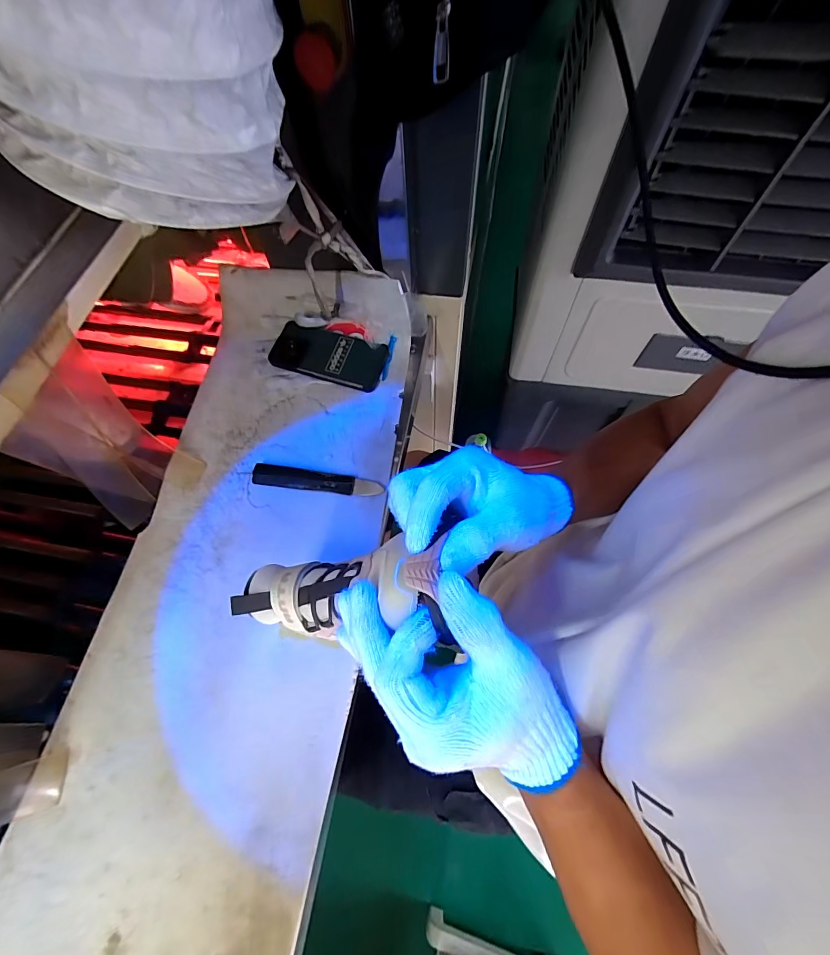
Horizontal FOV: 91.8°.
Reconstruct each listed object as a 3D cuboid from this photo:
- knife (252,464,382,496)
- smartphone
[{"bbox_3d":[-0.125,0.004,0.514,0.164,0.013,0.029,6,67,4],"label":"knife"},{"bbox_3d":[-0.128,-0.176,0.585,0.167,0.020,0.079,15,68,8],"label":"smartphone"}]

